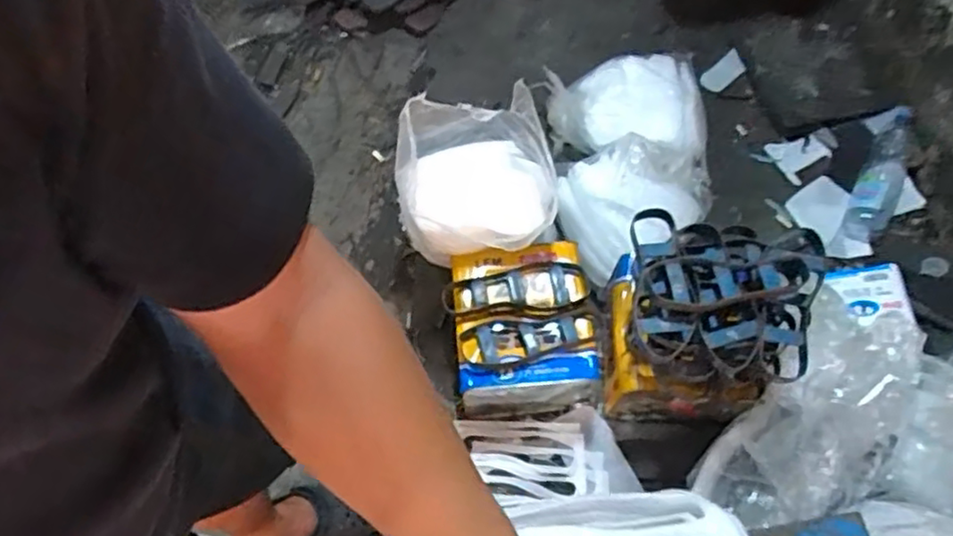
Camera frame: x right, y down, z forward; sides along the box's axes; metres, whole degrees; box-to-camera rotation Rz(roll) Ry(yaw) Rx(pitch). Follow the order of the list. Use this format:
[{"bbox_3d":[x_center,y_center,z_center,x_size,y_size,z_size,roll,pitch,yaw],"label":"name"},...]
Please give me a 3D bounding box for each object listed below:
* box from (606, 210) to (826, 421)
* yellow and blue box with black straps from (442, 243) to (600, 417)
[{"bbox_3d":[0.381,0.095,1.121,0.271,0.386,0.252,4,66,1],"label":"box"},{"bbox_3d":[0.078,0.126,1.256,0.256,0.241,0.273,-10,67,-5],"label":"yellow and blue box with black straps"}]

